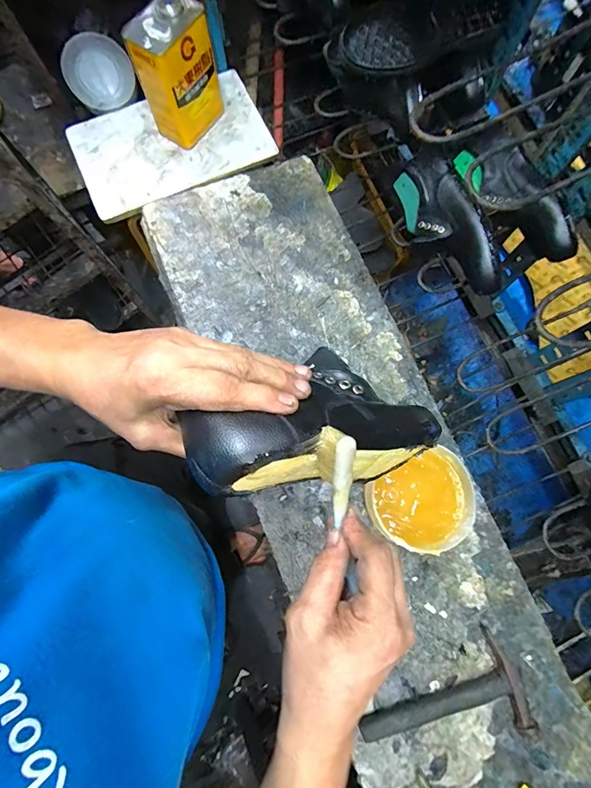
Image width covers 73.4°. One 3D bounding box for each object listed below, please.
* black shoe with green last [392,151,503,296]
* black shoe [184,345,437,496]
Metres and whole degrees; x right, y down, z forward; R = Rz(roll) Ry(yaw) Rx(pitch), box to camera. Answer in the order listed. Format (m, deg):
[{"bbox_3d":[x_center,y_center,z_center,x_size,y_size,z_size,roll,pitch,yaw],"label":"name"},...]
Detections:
[{"bbox_3d":[0.248,-0.284,0.659,0.080,0.086,0.267,-21,79,-5],"label":"black shoe with green last"},{"bbox_3d":[0.037,0.014,0.335,0.250,0.078,0.118,-6,75,-38],"label":"black shoe"}]

